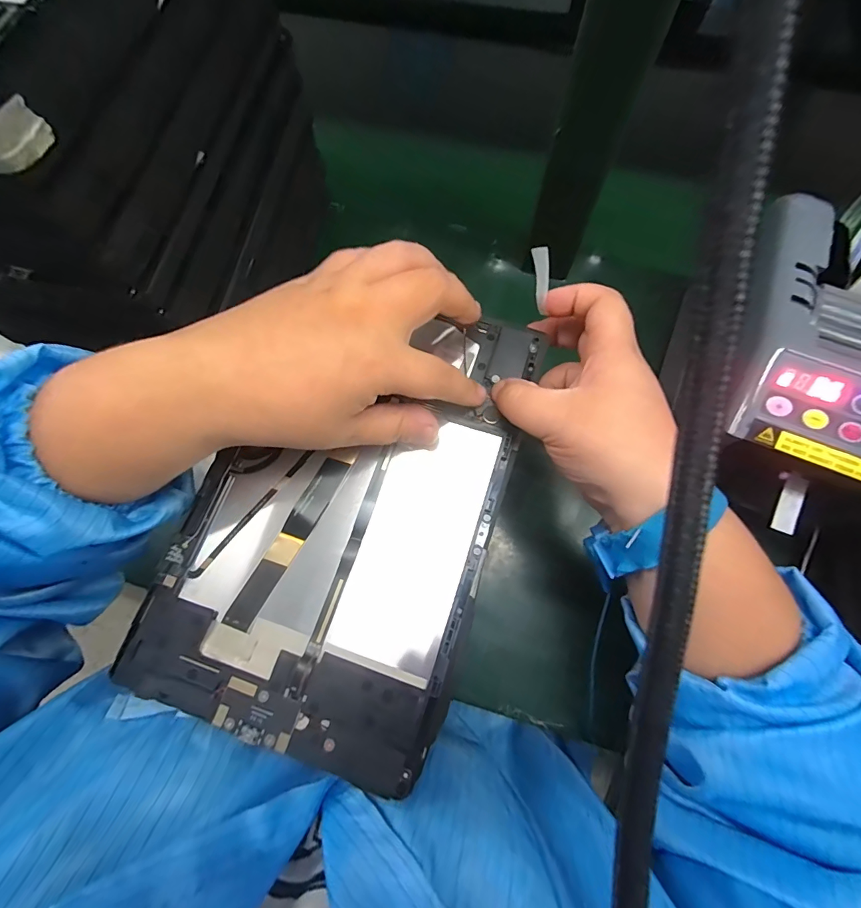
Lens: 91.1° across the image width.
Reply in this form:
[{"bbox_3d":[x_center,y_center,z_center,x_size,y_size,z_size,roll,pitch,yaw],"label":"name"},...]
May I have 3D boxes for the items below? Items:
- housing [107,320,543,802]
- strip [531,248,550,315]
[{"bbox_3d":[-0.040,0.022,0.220,0.147,0.009,0.228,17,74,8],"label":"housing"},{"bbox_3d":[0.060,-0.094,0.230,0.007,0.032,0.007,-9,30,-1],"label":"strip"}]

